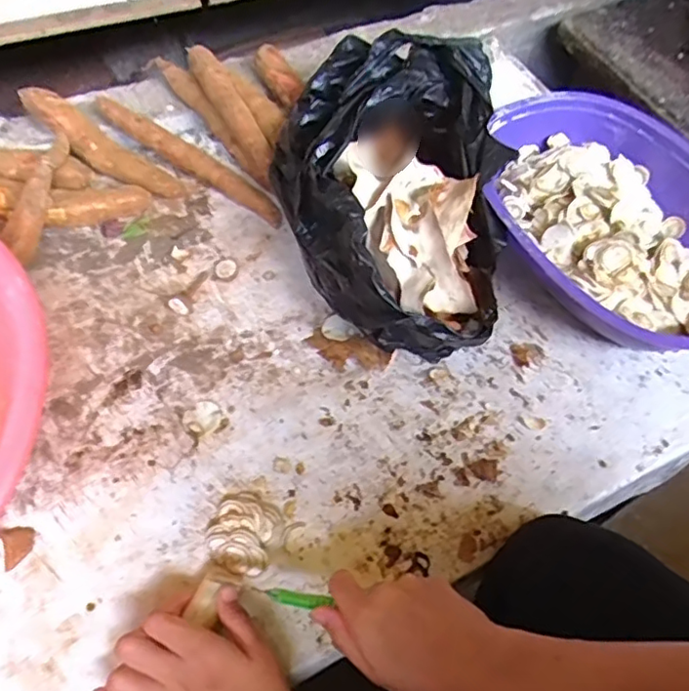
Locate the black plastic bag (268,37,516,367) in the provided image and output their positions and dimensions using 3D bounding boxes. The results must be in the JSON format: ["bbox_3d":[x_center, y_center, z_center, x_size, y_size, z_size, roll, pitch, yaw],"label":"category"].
[{"bbox_3d":[0.039,-0.143,0.555,0.209,0.102,0.302,9,59,3],"label":"black plastic bag"}]

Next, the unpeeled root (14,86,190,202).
[{"bbox_3d":[-0.249,-0.208,0.624,0.191,0.043,0.042,30,62,15],"label":"unpeeled root"}]

